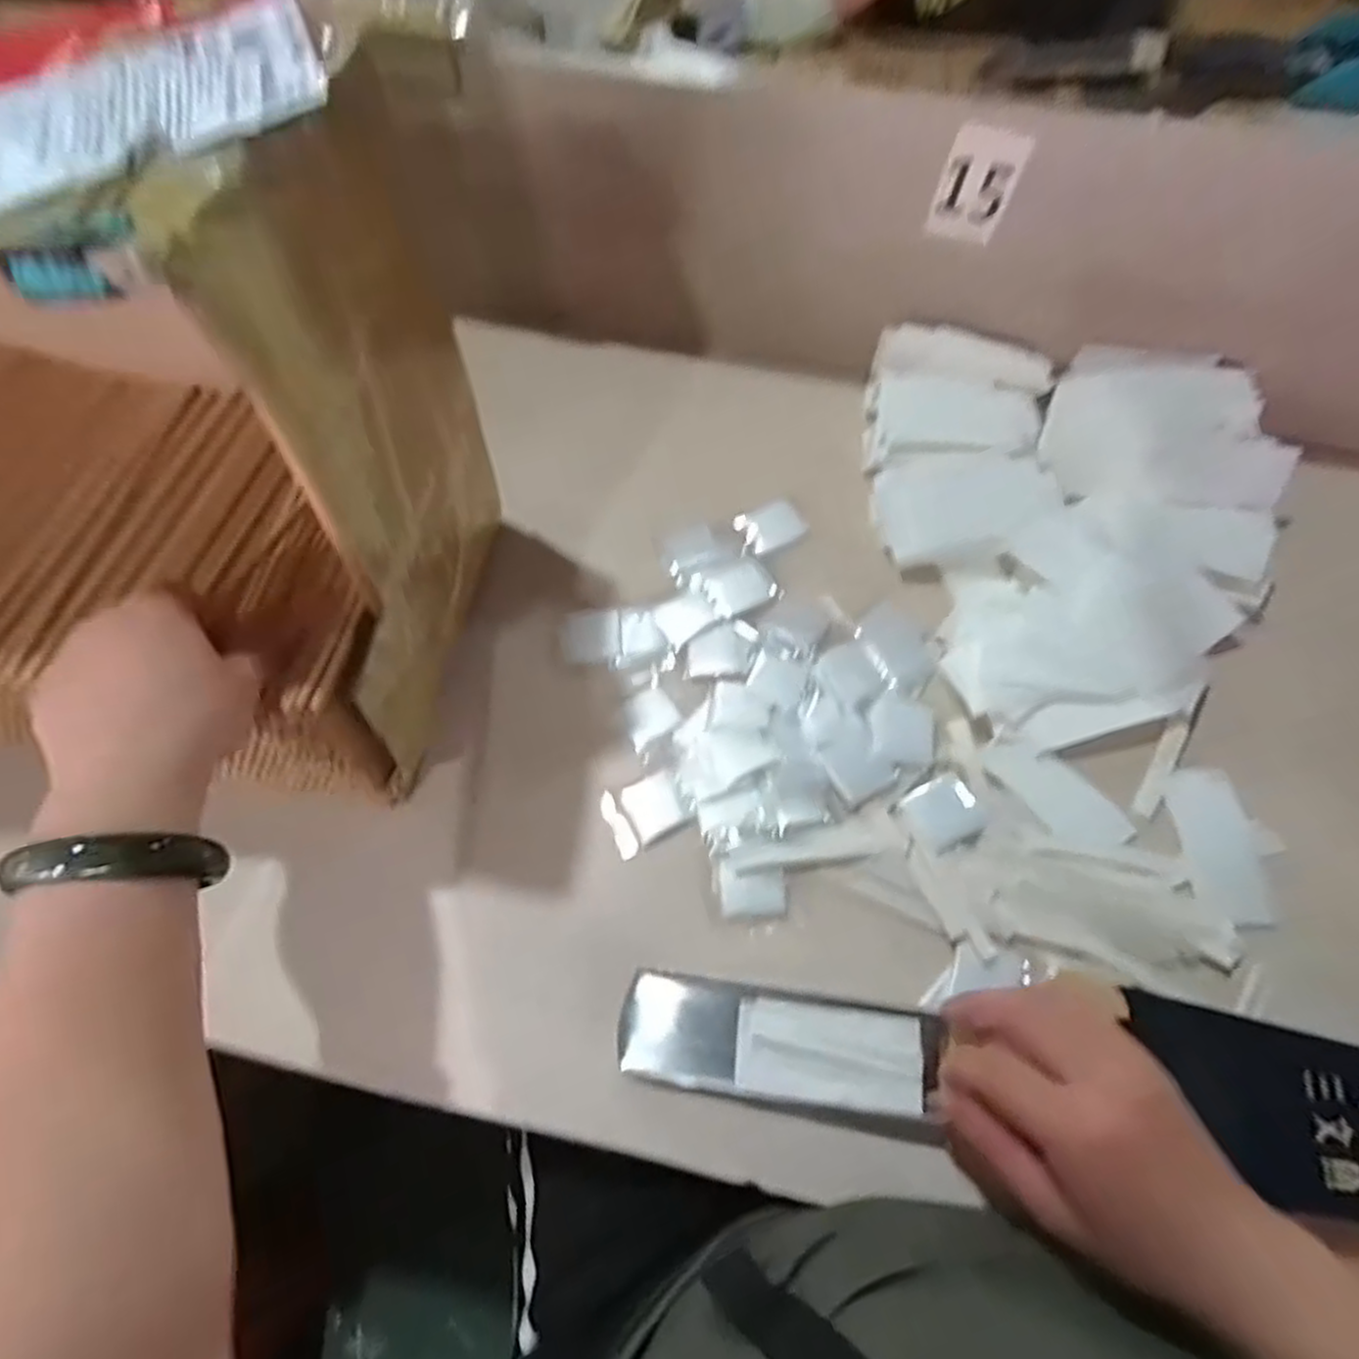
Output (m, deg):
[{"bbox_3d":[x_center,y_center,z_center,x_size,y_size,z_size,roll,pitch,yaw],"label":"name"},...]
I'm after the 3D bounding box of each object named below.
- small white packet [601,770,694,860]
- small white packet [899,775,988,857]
[{"bbox_3d":[-0.022,0.085,0.481,0.050,0.004,0.042,-25,64,-11],"label":"small white packet"},{"bbox_3d":[0.166,0.083,0.469,0.046,0.007,0.039,-25,64,-11],"label":"small white packet"}]

